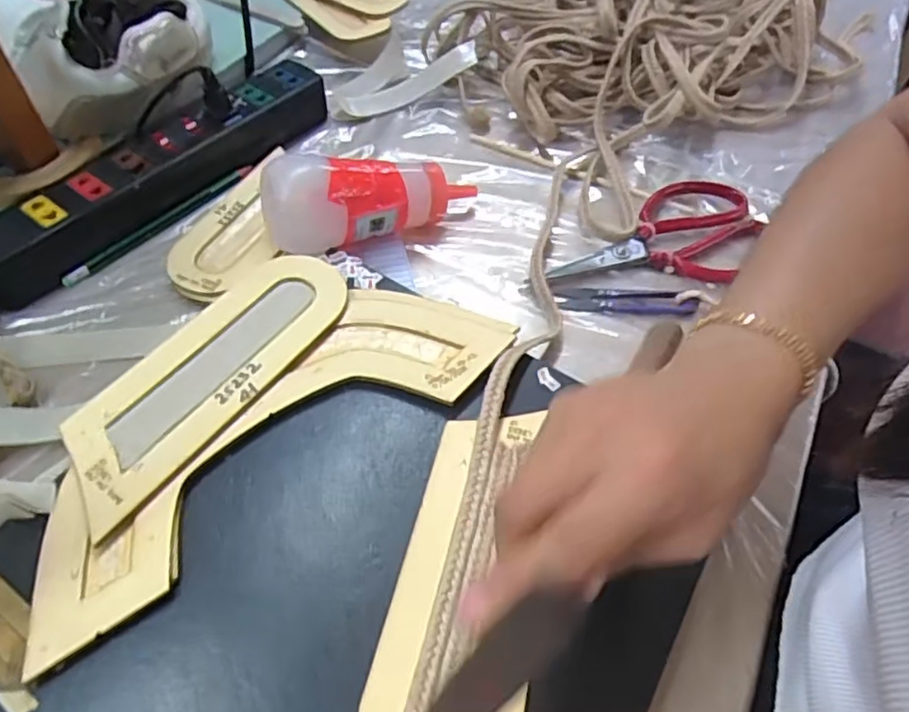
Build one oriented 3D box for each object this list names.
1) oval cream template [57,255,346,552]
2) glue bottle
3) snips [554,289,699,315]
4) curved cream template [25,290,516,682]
[{"bbox_3d":[-0.140,0.006,0.380,0.069,0.007,0.195,29,57,18],"label":"oval cream template"},{"bbox_3d":[-0.055,-0.109,0.467,0.153,0.064,0.055,-10,54,-10],"label":"glue bottle"},{"bbox_3d":[0.121,-0.040,0.464,0.095,0.010,0.021,3,53,-1],"label":"snips"},{"bbox_3d":[-0.097,0.042,0.357,0.279,0.006,0.095,-37,60,-26],"label":"curved cream template"}]

